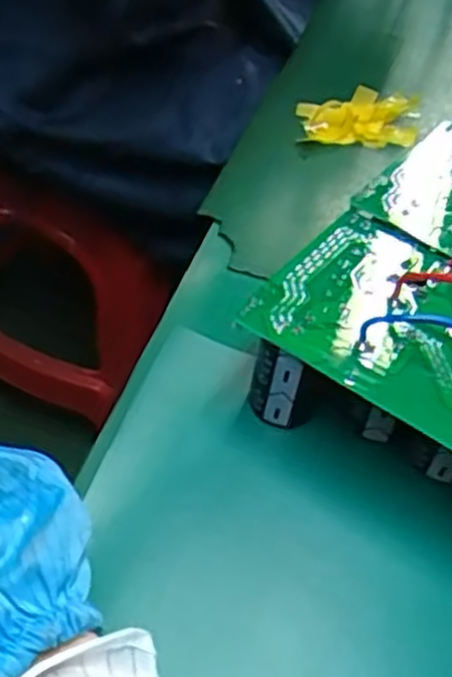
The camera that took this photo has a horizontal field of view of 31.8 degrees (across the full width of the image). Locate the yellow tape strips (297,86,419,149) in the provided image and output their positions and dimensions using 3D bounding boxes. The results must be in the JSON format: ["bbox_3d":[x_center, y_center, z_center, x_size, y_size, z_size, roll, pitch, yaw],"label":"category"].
[{"bbox_3d":[0.097,-0.158,0.564,0.085,0.021,0.044,-4,48,-10],"label":"yellow tape strips"}]

